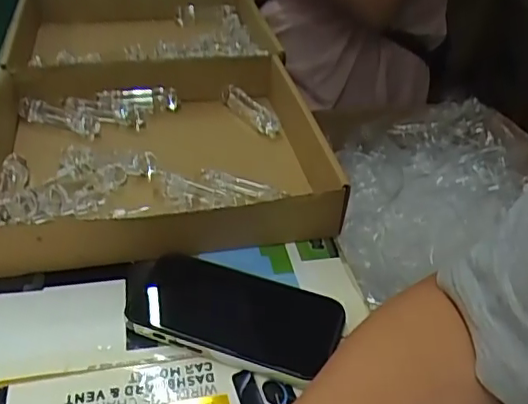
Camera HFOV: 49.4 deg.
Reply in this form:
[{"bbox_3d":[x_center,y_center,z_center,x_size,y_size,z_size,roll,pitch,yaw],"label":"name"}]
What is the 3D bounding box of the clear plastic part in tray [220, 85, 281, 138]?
[{"bbox_3d":[-0.018,-0.109,0.658,0.016,0.030,0.102,-21,44,-27],"label":"clear plastic part in tray"}]

